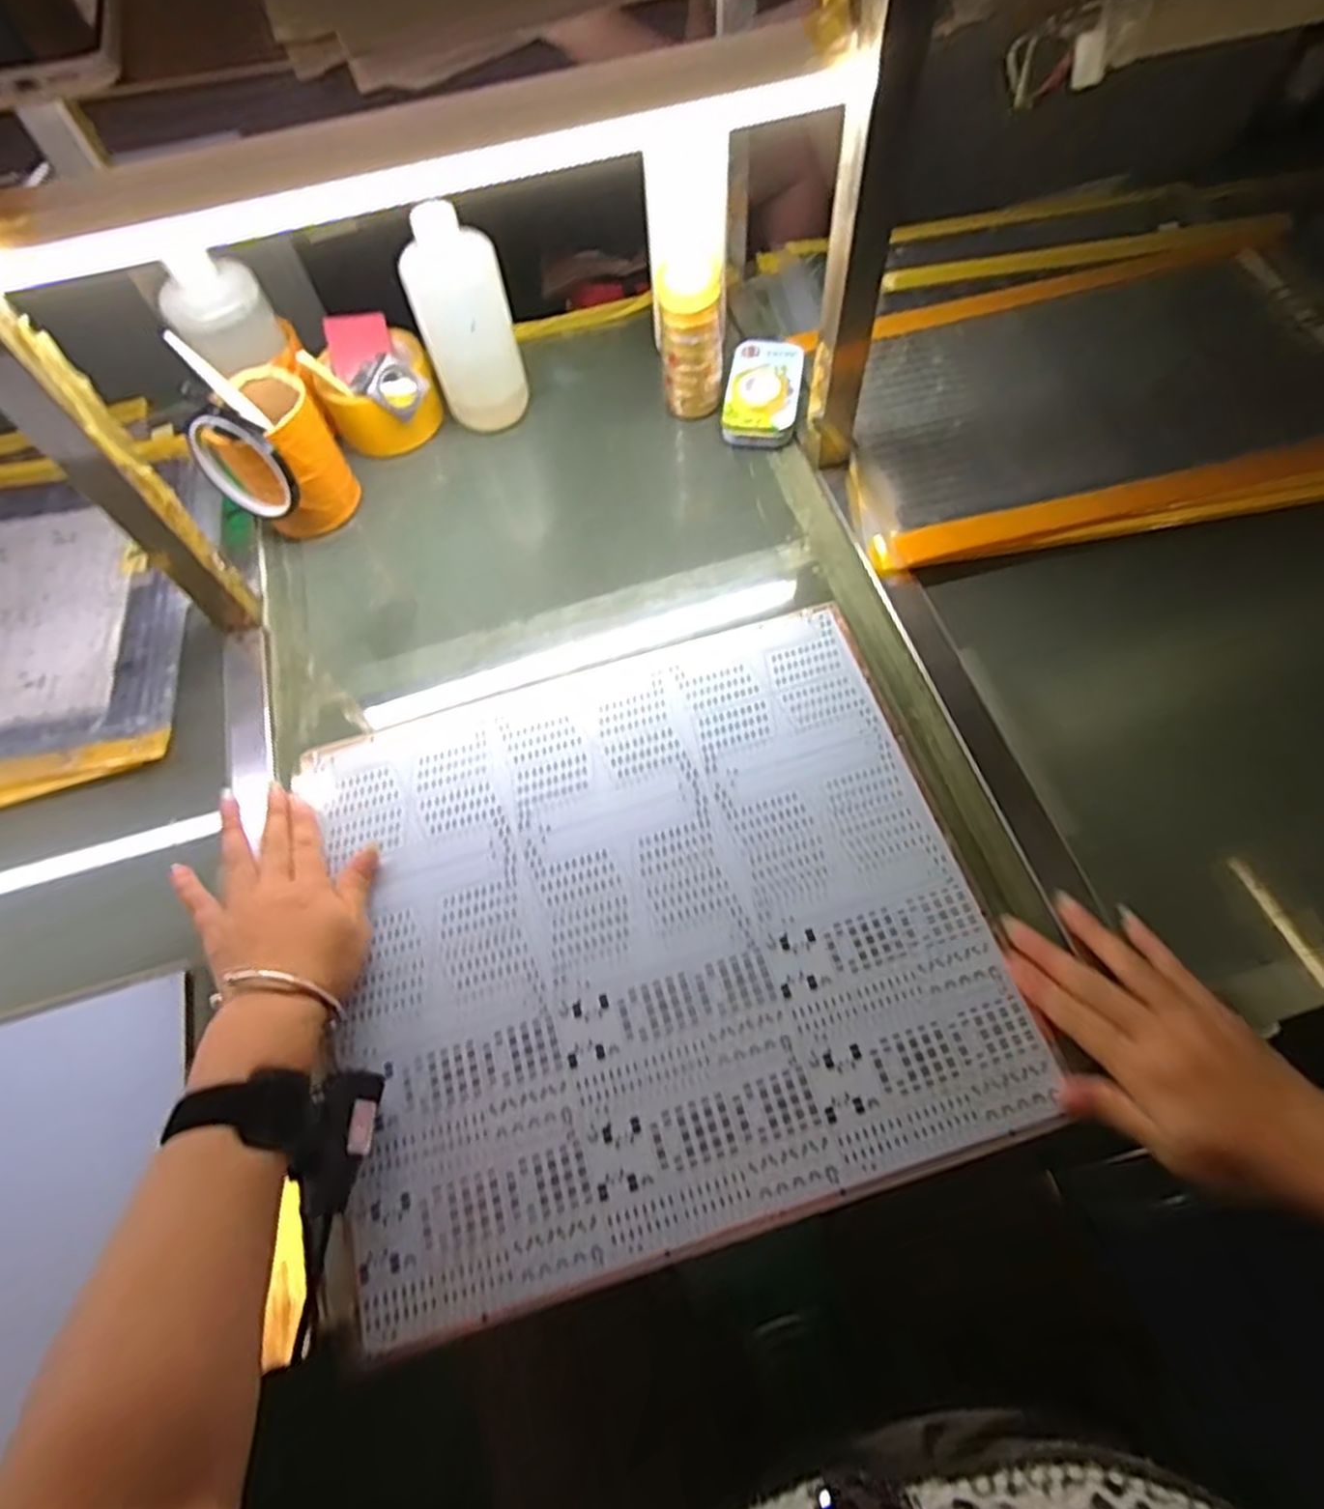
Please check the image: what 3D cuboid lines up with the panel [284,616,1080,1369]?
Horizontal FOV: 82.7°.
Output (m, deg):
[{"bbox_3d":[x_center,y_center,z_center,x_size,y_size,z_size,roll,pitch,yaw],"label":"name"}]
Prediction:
[{"bbox_3d":[-0.007,0.098,0.485,0.393,0.011,0.368,-15,65,-5],"label":"panel"}]

